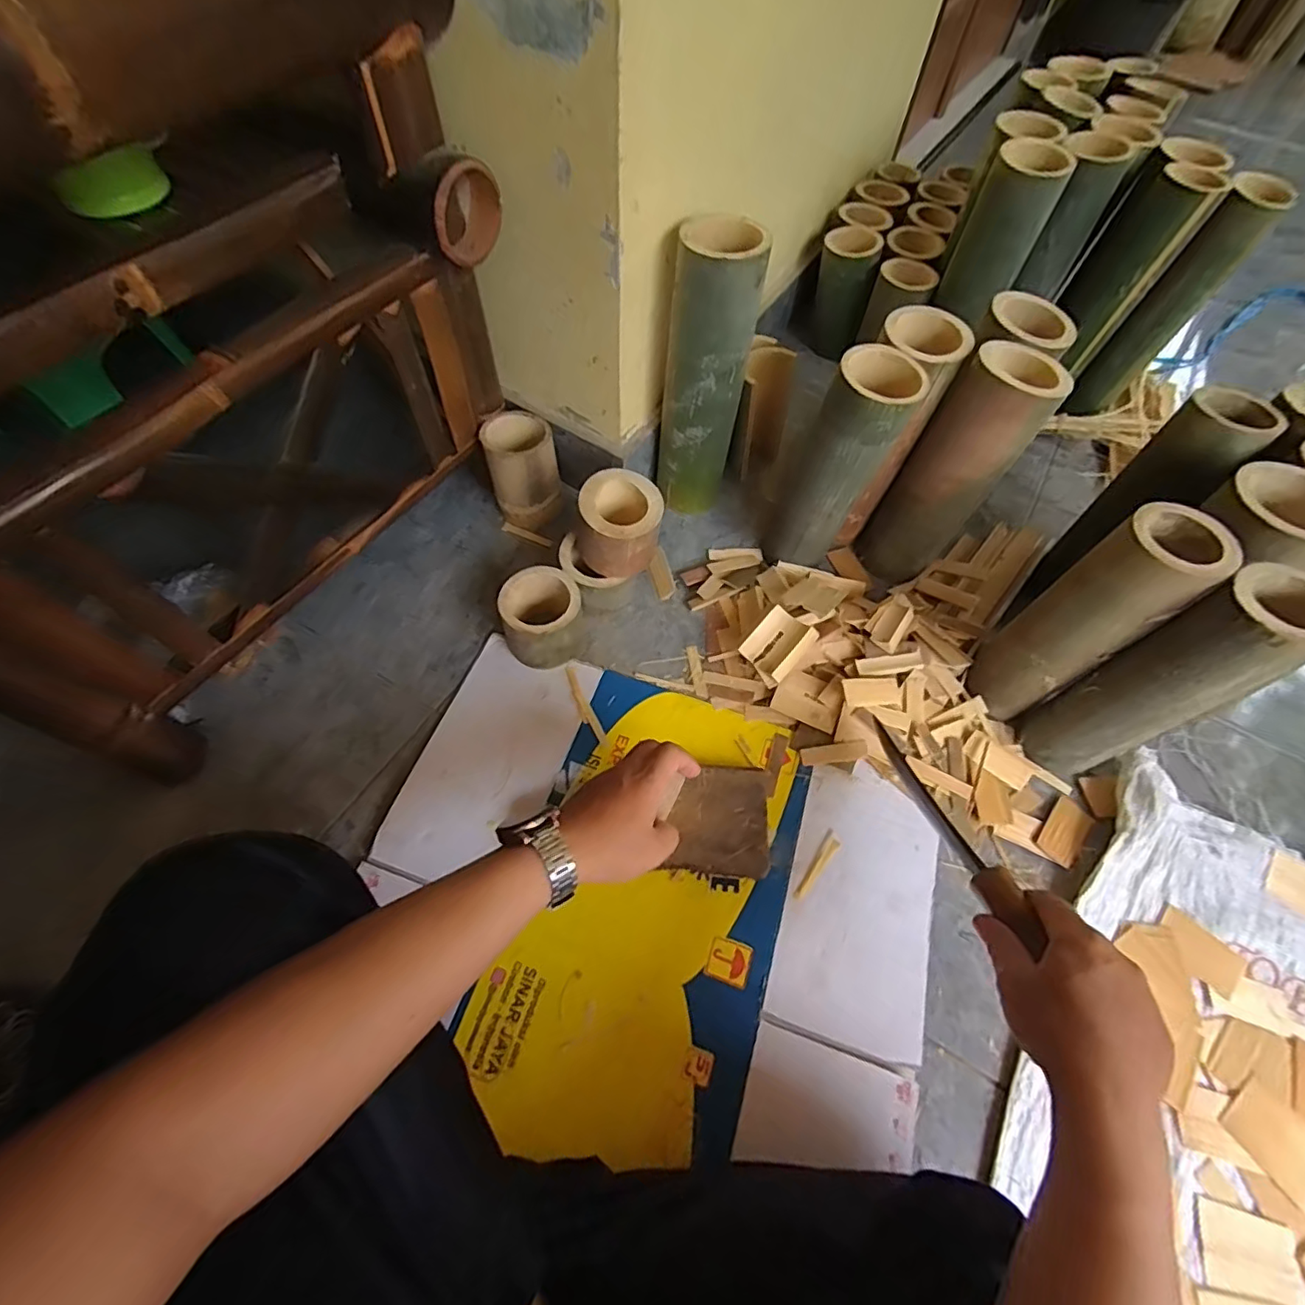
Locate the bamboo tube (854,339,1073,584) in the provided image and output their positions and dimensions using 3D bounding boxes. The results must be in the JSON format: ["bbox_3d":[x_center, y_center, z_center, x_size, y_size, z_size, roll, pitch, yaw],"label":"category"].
[{"bbox_3d":[0.337,-0.198,0.668,0.098,0.269,0.096,36,66,15],"label":"bamboo tube"}]

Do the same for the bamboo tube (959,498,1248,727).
[{"bbox_3d":[0.412,-0.024,0.573,0.086,0.267,0.081,-33,68,-19],"label":"bamboo tube"}]

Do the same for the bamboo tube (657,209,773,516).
[{"bbox_3d":[0.060,-0.317,0.696,0.095,0.315,0.098,11,62,3],"label":"bamboo tube"}]

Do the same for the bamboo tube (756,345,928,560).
[{"bbox_3d":[0.203,-0.200,0.663,0.096,0.266,0.082,27,64,11],"label":"bamboo tube"}]

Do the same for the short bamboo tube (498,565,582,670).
[{"bbox_3d":[-0.124,-0.036,0.663,0.087,0.077,0.093,1,62,-2],"label":"short bamboo tube"}]

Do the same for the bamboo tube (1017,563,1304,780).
[{"bbox_3d":[0.471,0.033,0.550,0.096,0.262,0.083,-25,66,-15],"label":"bamboo tube"}]

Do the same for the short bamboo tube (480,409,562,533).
[{"bbox_3d":[-0.166,-0.234,0.757,0.084,0.118,0.092,-13,63,-10],"label":"short bamboo tube"}]

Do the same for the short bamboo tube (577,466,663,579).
[{"bbox_3d":[-0.038,-0.144,0.655,0.093,0.075,0.092,-4,62,-5],"label":"short bamboo tube"}]

